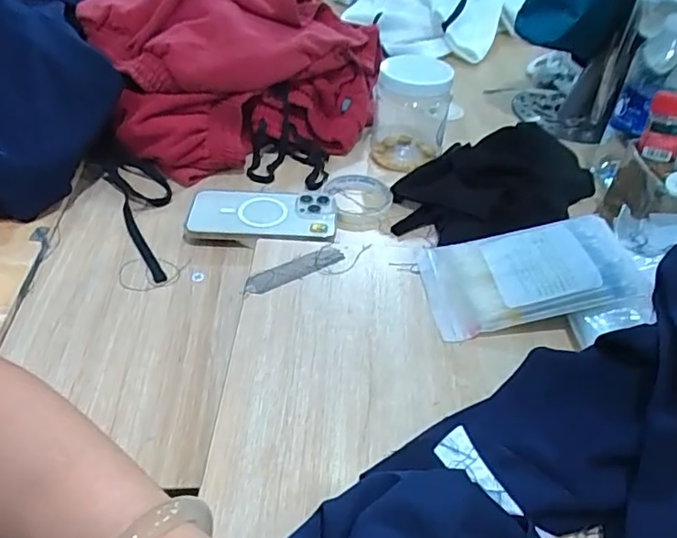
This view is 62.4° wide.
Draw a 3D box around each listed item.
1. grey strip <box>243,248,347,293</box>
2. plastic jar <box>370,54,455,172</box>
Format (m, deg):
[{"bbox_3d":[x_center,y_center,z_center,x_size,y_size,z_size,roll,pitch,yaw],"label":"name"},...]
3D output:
[{"bbox_3d":[-0.040,0.001,0.524,0.099,0.006,0.022,-25,47,-27],"label":"grey strip"},{"bbox_3d":[0.095,-0.208,0.734,0.095,0.120,0.099,5,40,5],"label":"plastic jar"}]

